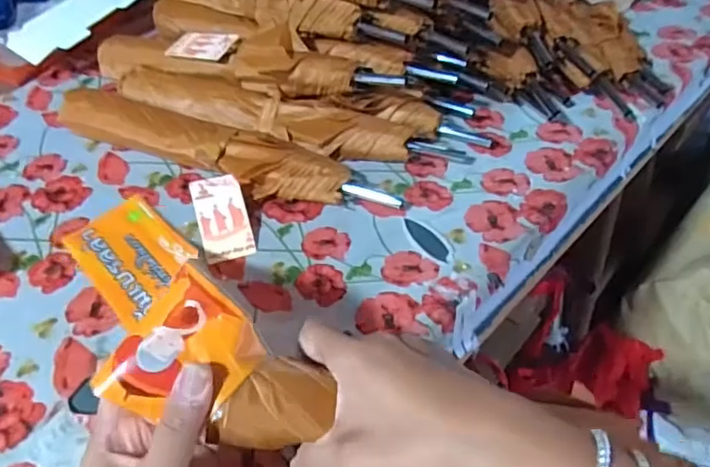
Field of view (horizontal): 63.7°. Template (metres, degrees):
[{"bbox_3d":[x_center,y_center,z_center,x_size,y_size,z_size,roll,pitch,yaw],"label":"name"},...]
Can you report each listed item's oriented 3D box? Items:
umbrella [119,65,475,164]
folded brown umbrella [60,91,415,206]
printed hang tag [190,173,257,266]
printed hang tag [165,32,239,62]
[{"bbox_3d":[-0.069,-0.108,0.550,0.346,0.038,0.067,11,48,11],"label":"umbrella"},{"bbox_3d":[-0.126,-0.073,0.523,0.334,0.034,0.053,15,49,14],"label":"folded brown umbrella"},{"bbox_3d":[-0.110,-0.013,0.473,0.041,0.004,0.075,-12,71,-14],"label":"printed hang tag"},{"bbox_3d":[-0.151,-0.187,0.571,0.074,0.006,0.034,10,67,24],"label":"printed hang tag"}]

